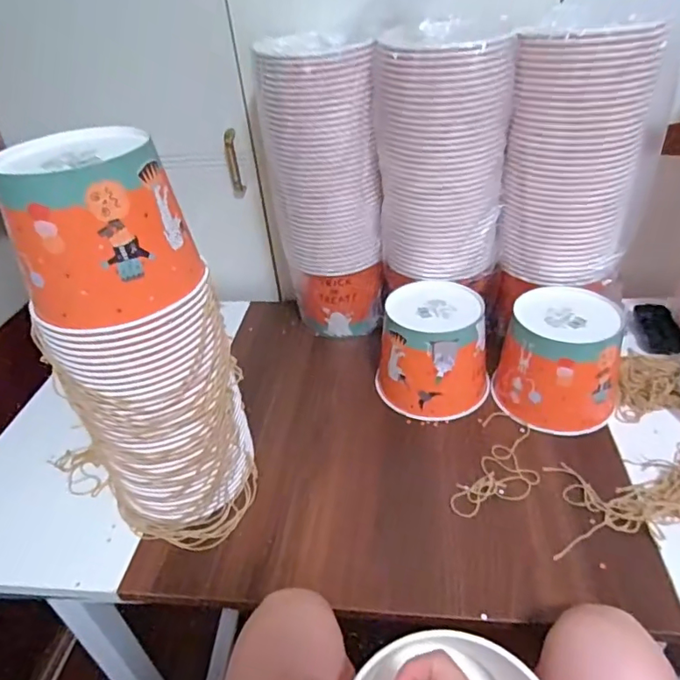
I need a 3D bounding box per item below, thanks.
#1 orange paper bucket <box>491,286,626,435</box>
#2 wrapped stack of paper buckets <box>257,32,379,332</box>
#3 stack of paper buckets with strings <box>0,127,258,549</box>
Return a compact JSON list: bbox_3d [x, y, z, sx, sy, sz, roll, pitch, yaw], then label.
[{"bbox_3d":[0.285,0.025,0.682,0.147,0.130,0.142,13,41,25],"label":"orange paper bucket"},{"bbox_3d":[-0.023,-0.199,0.783,0.141,0.425,0.124,-10,36,-5],"label":"wrapped stack of paper buckets"},{"bbox_3d":[-0.202,0.023,0.539,0.156,0.406,0.167,16,42,27],"label":"stack of paper buckets with strings"}]

